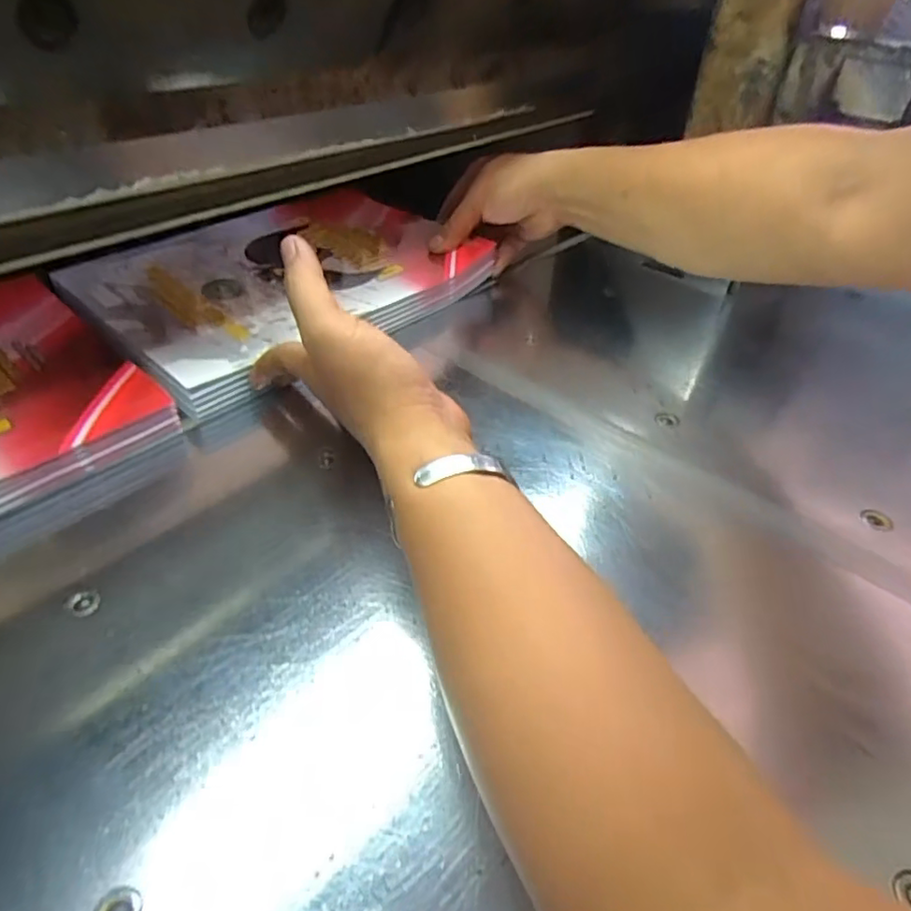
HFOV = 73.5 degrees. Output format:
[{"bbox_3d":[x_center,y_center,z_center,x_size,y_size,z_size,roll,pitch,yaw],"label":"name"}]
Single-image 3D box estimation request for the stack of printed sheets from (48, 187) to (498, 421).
[{"bbox_3d":[-0.138,-0.154,0.522,0.198,0.036,0.309,33,49,31],"label":"stack of printed sheets"}]

